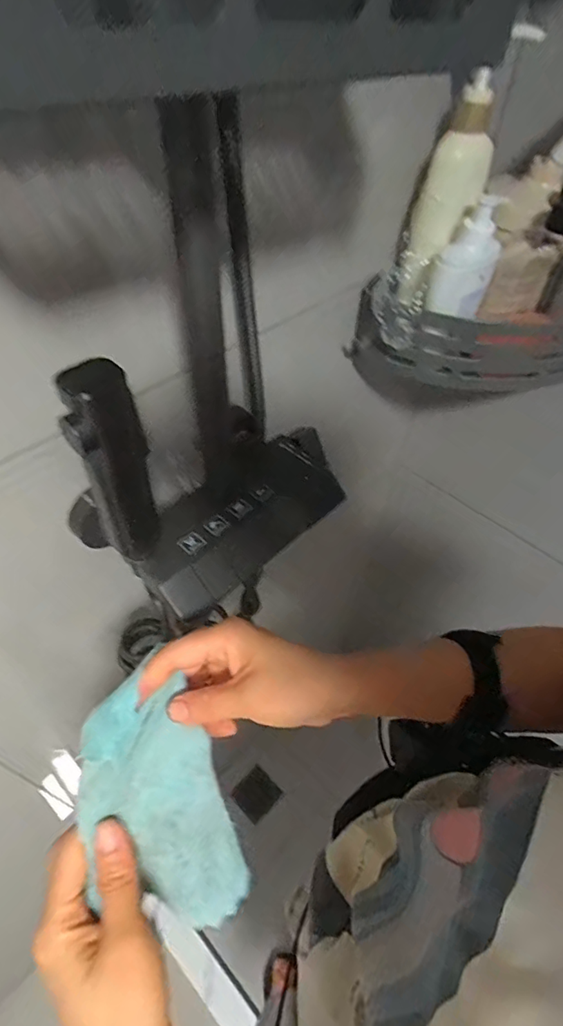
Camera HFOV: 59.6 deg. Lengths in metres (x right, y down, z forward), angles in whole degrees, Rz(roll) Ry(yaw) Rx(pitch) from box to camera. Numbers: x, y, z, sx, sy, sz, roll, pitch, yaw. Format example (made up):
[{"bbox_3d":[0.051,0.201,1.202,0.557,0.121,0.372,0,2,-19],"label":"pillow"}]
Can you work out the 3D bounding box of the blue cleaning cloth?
[{"bbox_3d":[-0.068,0.186,0.301,0.079,0.173,0.029,-31,19,-25],"label":"blue cleaning cloth"}]

